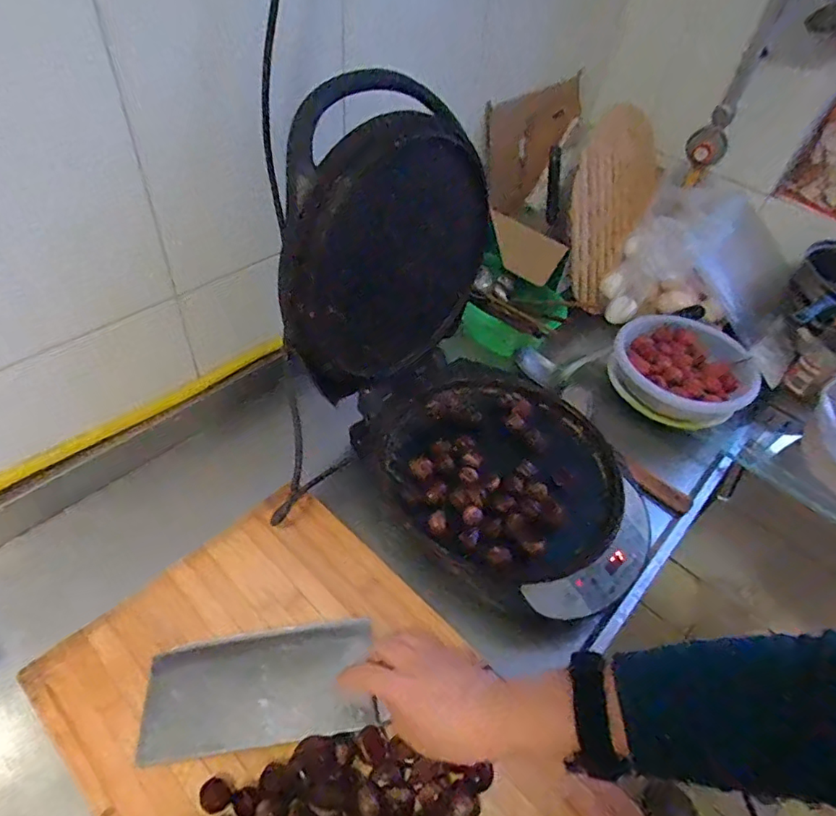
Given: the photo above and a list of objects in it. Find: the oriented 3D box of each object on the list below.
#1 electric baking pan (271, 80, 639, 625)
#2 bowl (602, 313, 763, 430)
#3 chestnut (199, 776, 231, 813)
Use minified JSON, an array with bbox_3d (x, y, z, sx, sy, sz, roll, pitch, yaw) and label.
[{"bbox_3d":[0.092,-0.049,0.580,0.441,0.329,0.292,37,53,25],"label":"electric baking pan"},{"bbox_3d":[0.388,-0.052,0.810,0.182,0.076,0.184,4,47,-4],"label":"bowl"},{"bbox_3d":[-0.163,0.312,0.441,0.022,0.010,0.024,4,47,-4],"label":"chestnut"}]

